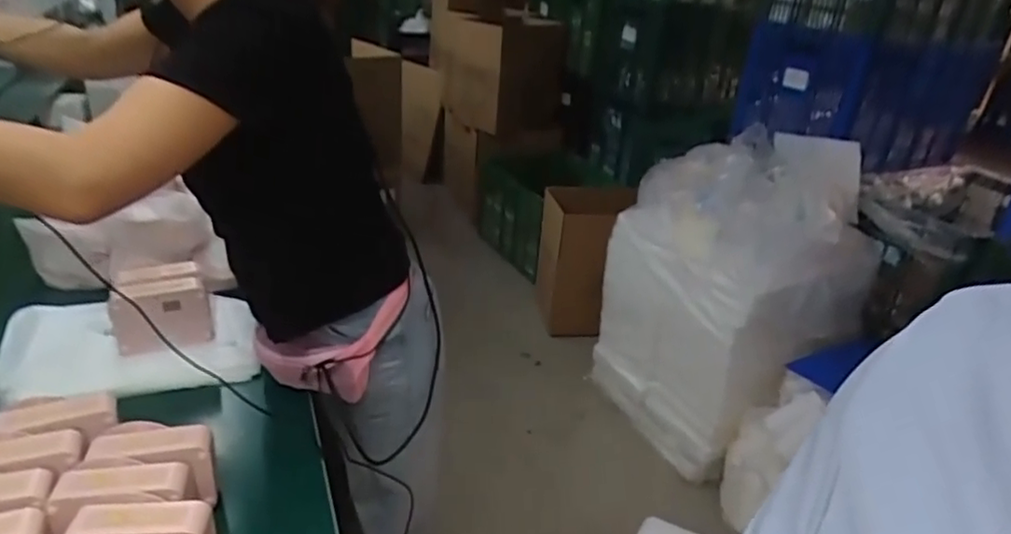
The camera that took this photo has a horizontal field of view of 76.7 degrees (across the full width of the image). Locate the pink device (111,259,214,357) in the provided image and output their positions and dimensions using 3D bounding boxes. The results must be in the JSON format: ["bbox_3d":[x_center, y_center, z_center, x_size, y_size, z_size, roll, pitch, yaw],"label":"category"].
[{"bbox_3d":[-0.535,0.061,0.996,0.129,0.097,0.120,-8,29,-24],"label":"pink device"}]

